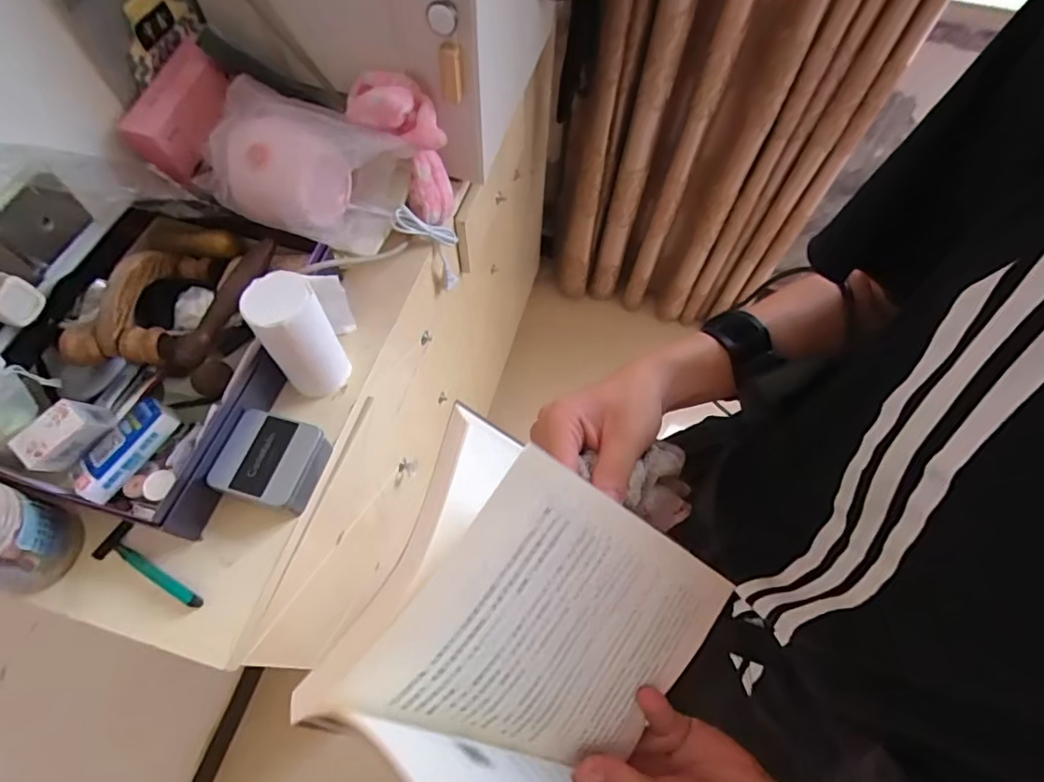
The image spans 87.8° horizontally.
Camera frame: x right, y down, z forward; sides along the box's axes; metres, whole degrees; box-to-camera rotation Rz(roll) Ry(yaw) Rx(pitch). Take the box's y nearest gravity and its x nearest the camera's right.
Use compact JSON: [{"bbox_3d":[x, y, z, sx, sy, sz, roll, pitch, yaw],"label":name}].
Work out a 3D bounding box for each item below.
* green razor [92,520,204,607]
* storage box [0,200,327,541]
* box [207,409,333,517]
[{"bbox_3d":[-0.350,0.164,0.518,0.120,0.013,0.038,21,64,9],"label":"green razor"},{"bbox_3d":[-0.389,-0.035,0.576,0.246,0.085,0.311,14,63,6],"label":"storage box"},{"bbox_3d":[-0.247,0.067,0.545,0.095,0.046,0.101,12,63,5],"label":"box"}]

